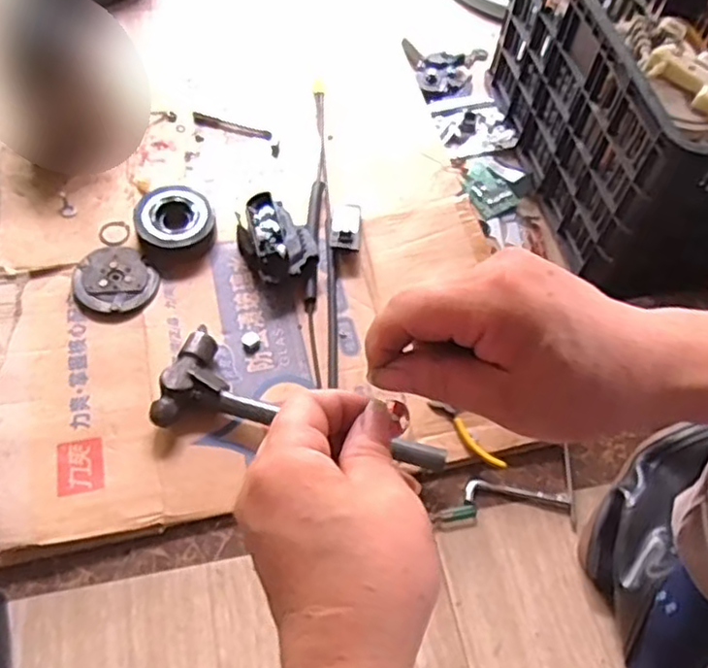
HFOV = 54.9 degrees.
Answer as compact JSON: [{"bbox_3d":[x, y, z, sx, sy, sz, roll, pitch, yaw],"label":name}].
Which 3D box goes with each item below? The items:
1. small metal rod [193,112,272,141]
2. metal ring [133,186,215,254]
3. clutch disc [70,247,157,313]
[{"bbox_3d":[-0.185,-0.312,1.031,0.124,0.006,0.019,16,59,5],"label":"small metal rod"},{"bbox_3d":[-0.237,-0.148,0.910,0.096,0.042,0.096,2,59,-3],"label":"metal ring"},{"bbox_3d":[-0.305,-0.070,0.868,0.093,0.013,0.108,-34,67,-22],"label":"clutch disc"}]

